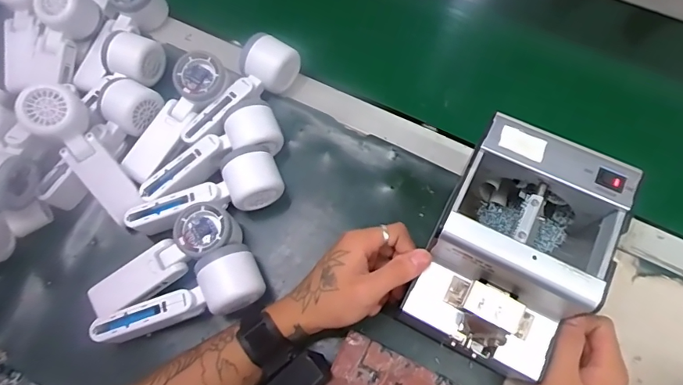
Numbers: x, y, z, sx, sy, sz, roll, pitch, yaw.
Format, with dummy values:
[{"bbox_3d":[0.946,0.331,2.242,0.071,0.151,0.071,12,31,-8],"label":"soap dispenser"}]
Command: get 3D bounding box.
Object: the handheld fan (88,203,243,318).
[{"bbox_3d":[-0.184,0.068,0.465,0.161,0.047,0.052,-29,69,-9],"label":"handheld fan"}]

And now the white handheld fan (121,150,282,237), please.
[{"bbox_3d":[-0.148,0.006,0.488,0.167,0.053,0.060,-24,69,-7],"label":"white handheld fan"}]

